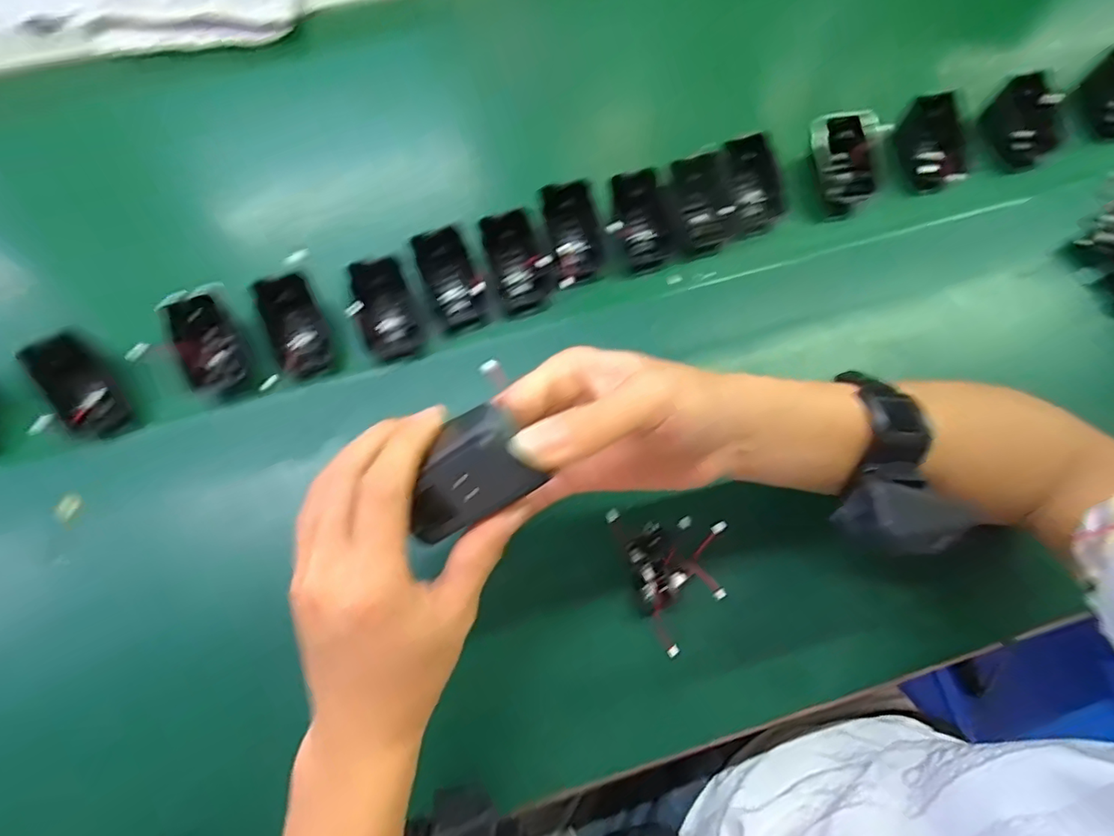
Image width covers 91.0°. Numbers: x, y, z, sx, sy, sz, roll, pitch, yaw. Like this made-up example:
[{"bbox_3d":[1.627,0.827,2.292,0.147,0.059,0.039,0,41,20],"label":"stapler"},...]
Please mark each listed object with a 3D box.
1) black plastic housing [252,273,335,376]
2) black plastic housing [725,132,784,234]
[{"bbox_3d":[-0.199,-0.070,0.418,0.039,0.025,0.076,-24,72,-8],"label":"black plastic housing"},{"bbox_3d":[0.162,-0.191,0.444,0.033,0.022,0.073,-20,101,-6],"label":"black plastic housing"}]

